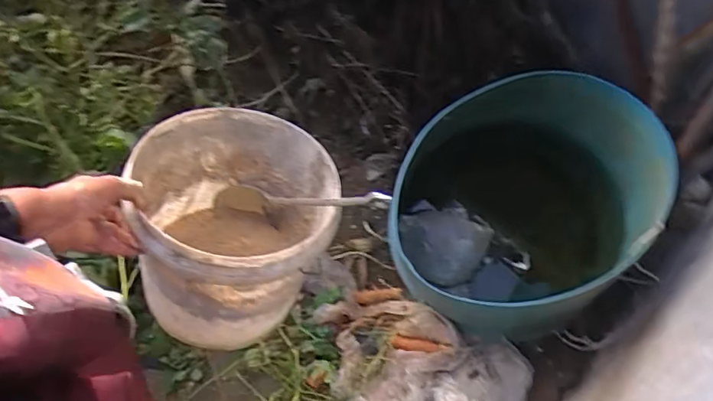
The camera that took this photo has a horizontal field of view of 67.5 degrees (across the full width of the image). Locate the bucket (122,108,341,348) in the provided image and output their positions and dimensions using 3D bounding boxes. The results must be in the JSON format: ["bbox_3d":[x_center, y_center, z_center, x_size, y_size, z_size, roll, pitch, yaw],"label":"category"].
[{"bbox_3d":[-0.172,0.030,0.749,0.248,0.230,0.275,2,52,-19],"label":"bucket"}]

